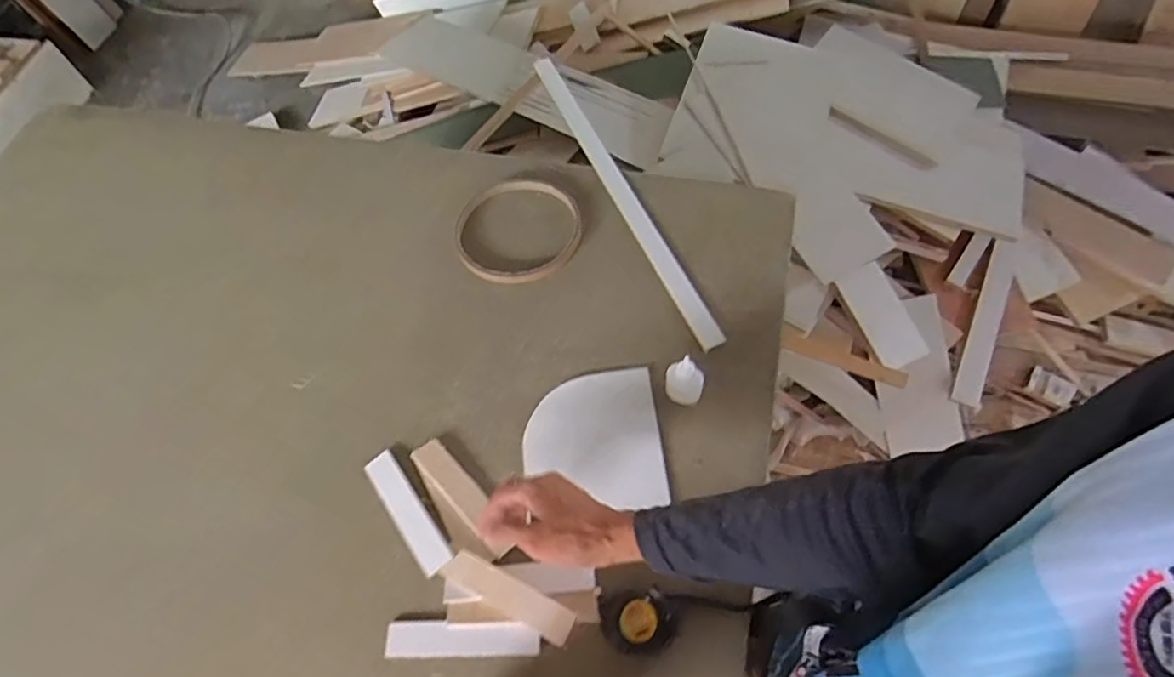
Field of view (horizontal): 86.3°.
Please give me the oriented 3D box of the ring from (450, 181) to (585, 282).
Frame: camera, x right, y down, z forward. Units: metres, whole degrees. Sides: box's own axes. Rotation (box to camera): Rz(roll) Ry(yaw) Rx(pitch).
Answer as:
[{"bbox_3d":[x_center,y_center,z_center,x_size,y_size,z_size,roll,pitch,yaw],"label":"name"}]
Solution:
[{"bbox_3d":[-0.093,-0.146,0.829,0.166,0.021,0.166,-2,61,3],"label":"ring"}]

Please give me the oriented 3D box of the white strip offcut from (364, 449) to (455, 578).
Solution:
[{"bbox_3d":[-0.191,0.183,0.668,0.035,0.008,0.144,-36,65,-15],"label":"white strip offcut"}]

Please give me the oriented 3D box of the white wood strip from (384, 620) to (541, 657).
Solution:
[{"bbox_3d":[-0.121,0.293,0.610,0.150,0.009,0.031,-4,66,7],"label":"white wood strip"}]

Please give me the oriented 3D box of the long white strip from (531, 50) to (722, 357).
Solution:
[{"bbox_3d":[0.037,-0.223,0.870,0.028,0.021,0.578,-22,62,-8],"label":"long white strip"}]

